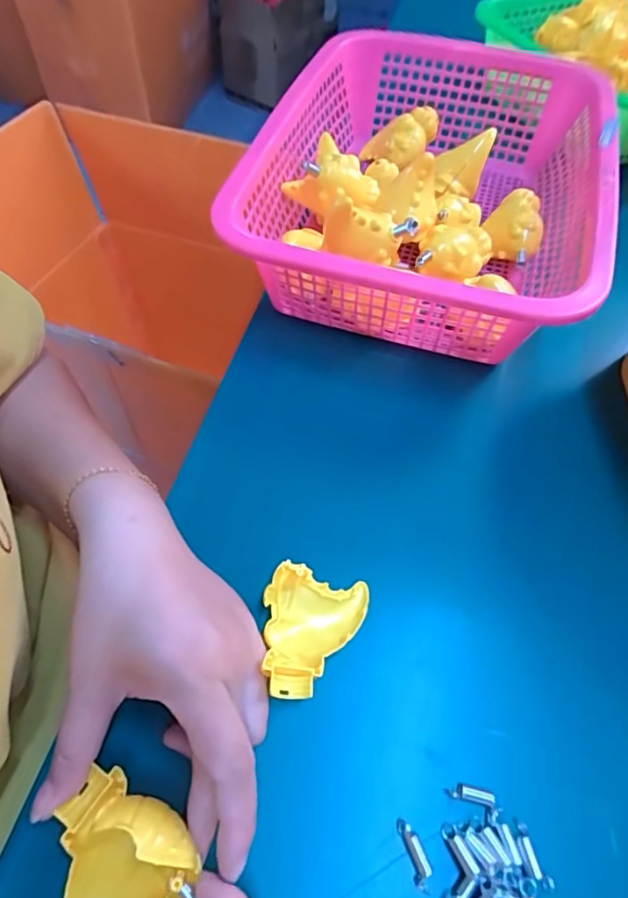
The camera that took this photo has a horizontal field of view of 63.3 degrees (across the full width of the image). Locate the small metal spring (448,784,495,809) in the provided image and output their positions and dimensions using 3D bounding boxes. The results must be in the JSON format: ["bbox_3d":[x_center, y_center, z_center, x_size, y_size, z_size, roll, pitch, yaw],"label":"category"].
[{"bbox_3d":[0.077,0.168,0.247,0.020,0.004,0.006,13,59,7],"label":"small metal spring"}]

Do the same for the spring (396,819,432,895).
[{"bbox_3d":[0.047,0.187,0.234,0.008,0.008,0.028,-16,60,-11],"label":"spring"}]

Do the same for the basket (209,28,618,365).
[{"bbox_3d":[0.100,-0.218,0.431,0.252,0.090,0.355,15,59,8],"label":"basket"}]

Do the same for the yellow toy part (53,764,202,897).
[{"bbox_3d":[-0.087,0.177,0.212,0.062,0.033,0.061,30,62,16],"label":"yellow toy part"}]

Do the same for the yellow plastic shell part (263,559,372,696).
[{"bbox_3d":[-0.001,0.099,0.275,0.054,0.021,0.066,8,58,4],"label":"yellow plastic shell part"}]

